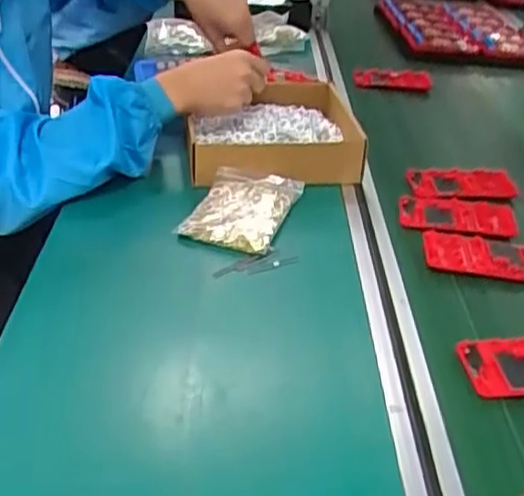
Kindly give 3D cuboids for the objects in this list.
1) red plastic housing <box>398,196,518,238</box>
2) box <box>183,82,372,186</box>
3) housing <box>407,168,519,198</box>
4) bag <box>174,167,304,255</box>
[{"bbox_3d":[0.217,-0.037,0.767,0.135,0.014,0.066,4,31,-4],"label":"red plastic housing"},{"bbox_3d":[0.007,-0.148,0.862,0.194,0.055,0.196,1,32,-9],"label":"box"},{"bbox_3d":[0.233,-0.078,0.827,0.124,0.012,0.065,0,32,-11],"label":"housing"},{"bbox_3d":[-0.021,-0.047,0.742,0.094,0.017,0.141,13,32,11],"label":"bag"}]

